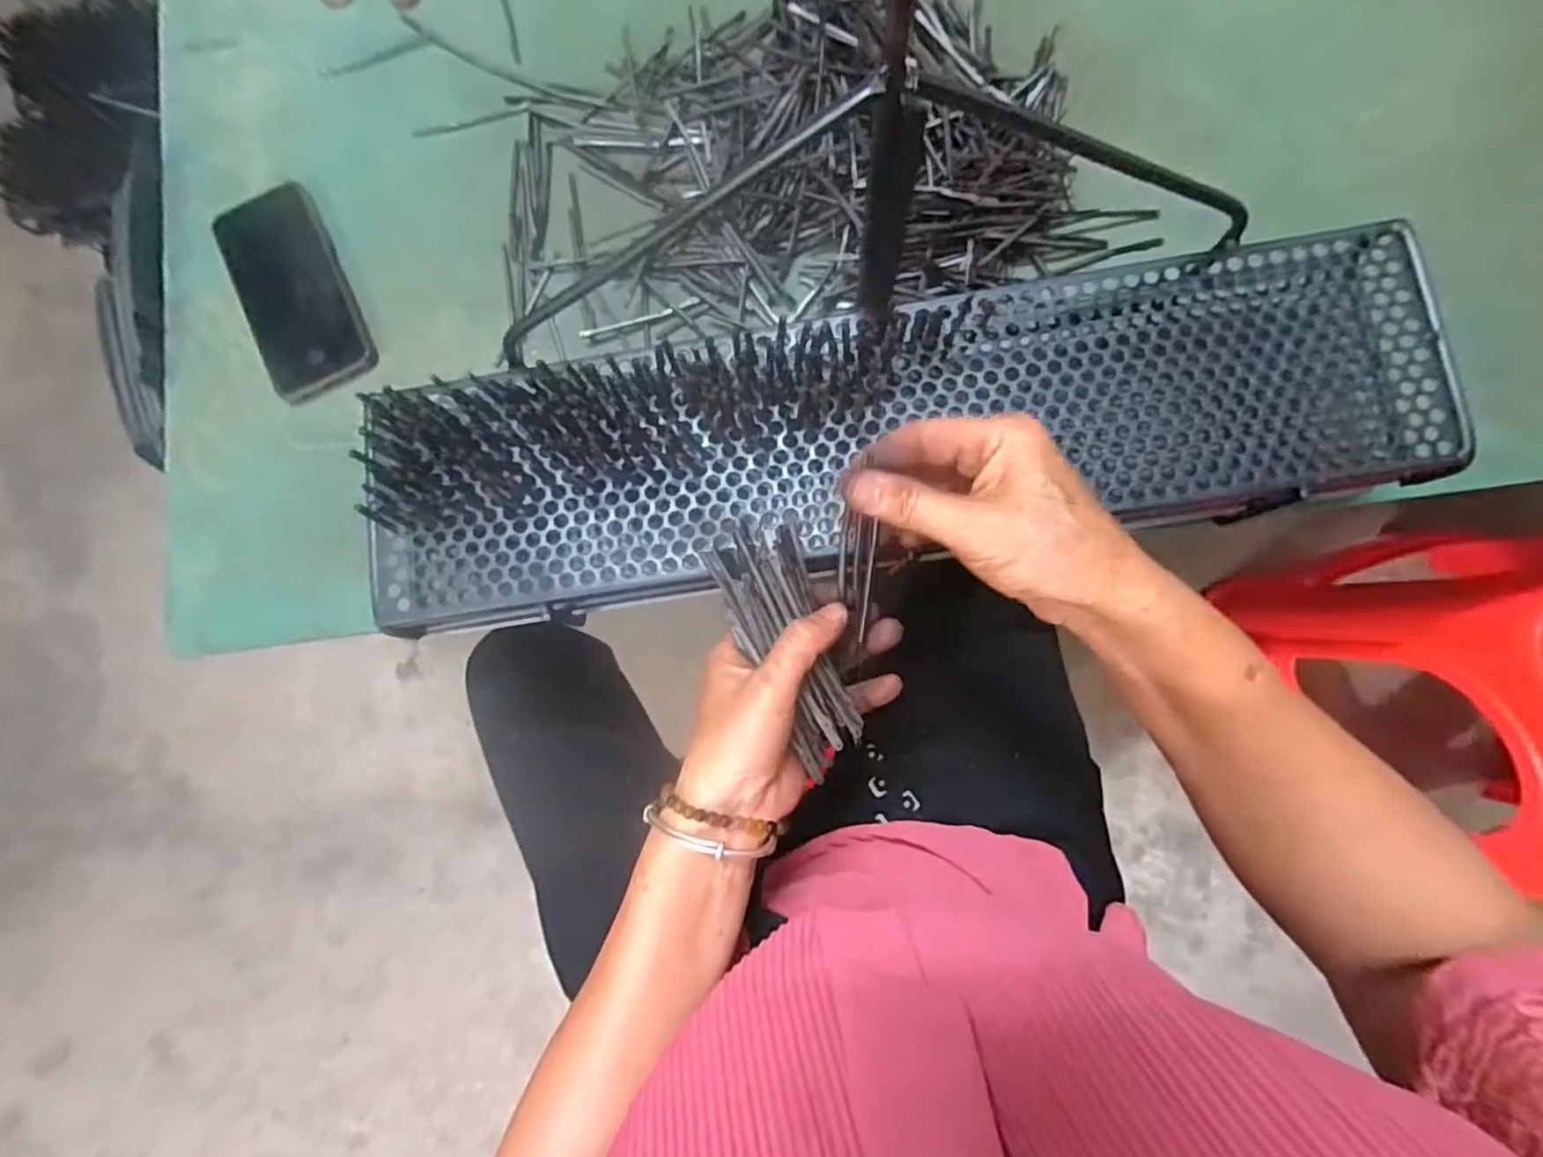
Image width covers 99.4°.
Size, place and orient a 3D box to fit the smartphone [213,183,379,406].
[{"bbox_3d":[-0.356,-0.212,0.489,0.078,0.012,0.165,-25,83,0],"label":"smartphone"}]

